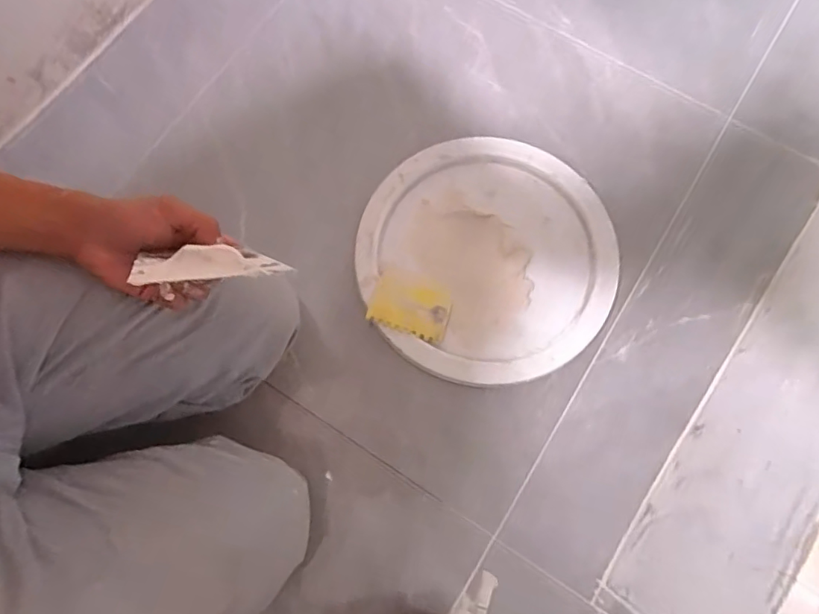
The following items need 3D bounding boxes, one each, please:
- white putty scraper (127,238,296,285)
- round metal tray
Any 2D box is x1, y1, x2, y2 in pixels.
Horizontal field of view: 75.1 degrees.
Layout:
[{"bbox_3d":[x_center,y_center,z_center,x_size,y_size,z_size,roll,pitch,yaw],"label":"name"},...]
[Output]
[{"bbox_3d":[-0.138,-0.031,0.377,0.099,0.005,0.035,-8,43,-30],"label":"white putty scraper"},{"bbox_3d":[0.091,-0.059,0.622,0.281,0.031,0.282,0,74,1],"label":"round metal tray"}]

